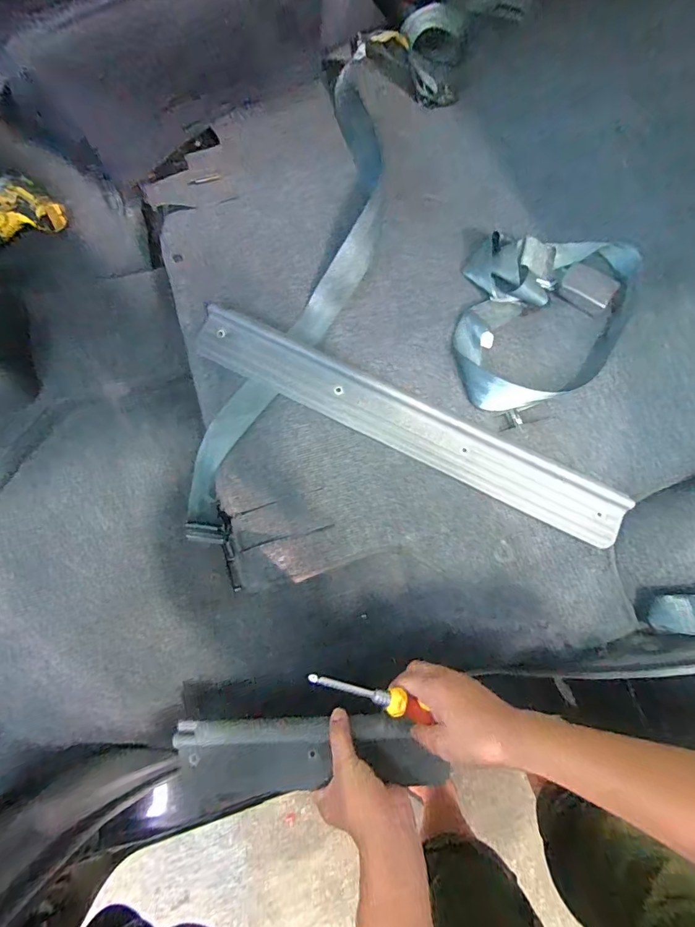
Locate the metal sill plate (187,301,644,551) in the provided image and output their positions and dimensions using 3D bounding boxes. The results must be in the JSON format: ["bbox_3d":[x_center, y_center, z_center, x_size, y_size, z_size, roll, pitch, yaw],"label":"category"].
[{"bbox_3d":[0.072,-0.057,0.564,0.593,0.014,0.080,27,77,5],"label":"metal sill plate"}]

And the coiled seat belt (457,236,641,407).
[{"bbox_3d":[0.280,-0.202,0.594,0.242,0.043,0.287,11,74,0],"label":"coiled seat belt"}]

